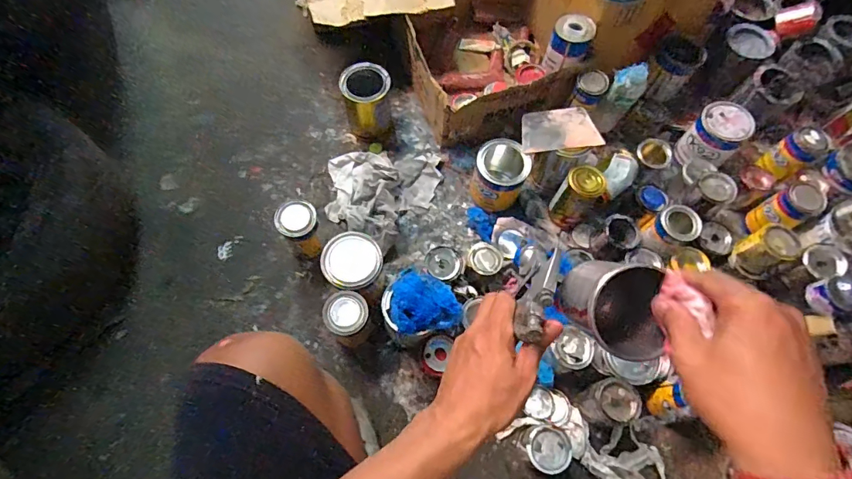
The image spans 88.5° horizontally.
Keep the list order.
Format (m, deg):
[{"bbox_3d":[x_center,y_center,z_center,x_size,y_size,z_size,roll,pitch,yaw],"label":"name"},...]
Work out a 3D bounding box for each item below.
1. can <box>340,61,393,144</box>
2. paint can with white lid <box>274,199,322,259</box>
[{"bbox_3d":[-0.128,-0.302,0.973,0.106,0.127,0.124,-7,67,-6],"label":"can"},{"bbox_3d":[-0.239,-0.014,0.855,0.071,0.137,0.074,1,67,-2],"label":"paint can with white lid"}]

